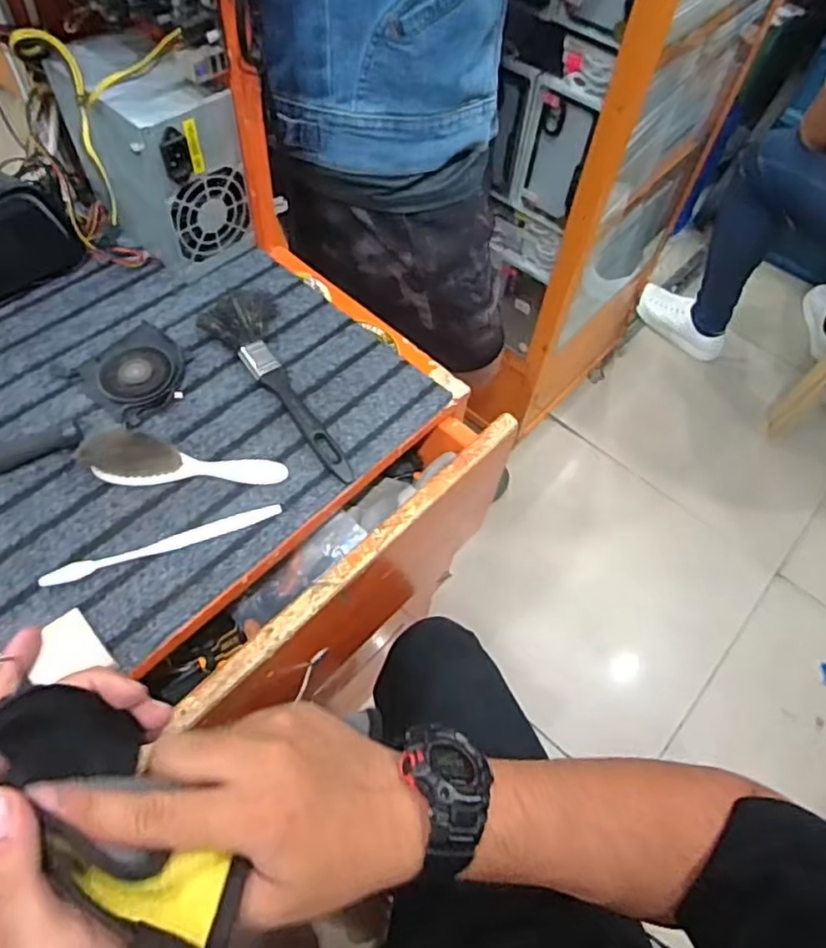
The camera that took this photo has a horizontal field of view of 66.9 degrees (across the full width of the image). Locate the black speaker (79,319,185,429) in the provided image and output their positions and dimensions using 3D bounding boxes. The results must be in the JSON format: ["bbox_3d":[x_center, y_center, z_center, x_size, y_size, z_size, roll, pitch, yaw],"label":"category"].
[{"bbox_3d":[-0.233,-0.088,0.529,0.079,0.012,0.091,-39,68,-25],"label":"black speaker"}]

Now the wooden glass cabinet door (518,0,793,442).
[{"bbox_3d":[0.381,-0.468,1.036,0.070,1.016,0.469,34,62,16],"label":"wooden glass cabinet door"}]

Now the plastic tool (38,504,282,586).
[{"bbox_3d":[-0.175,0.048,0.448,0.162,0.013,0.014,-19,61,-15],"label":"plastic tool"}]

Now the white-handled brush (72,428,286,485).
[{"bbox_3d":[-0.175,-0.009,0.474,0.147,0.027,0.036,7,58,0],"label":"white-handled brush"}]

